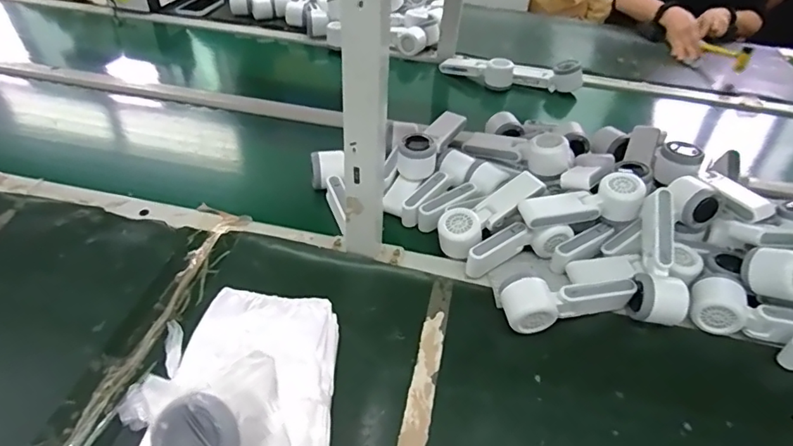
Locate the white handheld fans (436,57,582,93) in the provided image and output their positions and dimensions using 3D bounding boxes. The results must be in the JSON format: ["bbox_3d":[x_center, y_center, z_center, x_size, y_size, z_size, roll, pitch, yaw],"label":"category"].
[{"bbox_3d":[0.253,-0.340,1.104,0.300,0.063,0.062,11,42,8],"label":"white handheld fans"}]

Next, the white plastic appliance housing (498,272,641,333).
[{"bbox_3d":[0.207,0.095,0.603,0.165,0.058,0.050,-4,45,-7],"label":"white plastic appliance housing"}]

